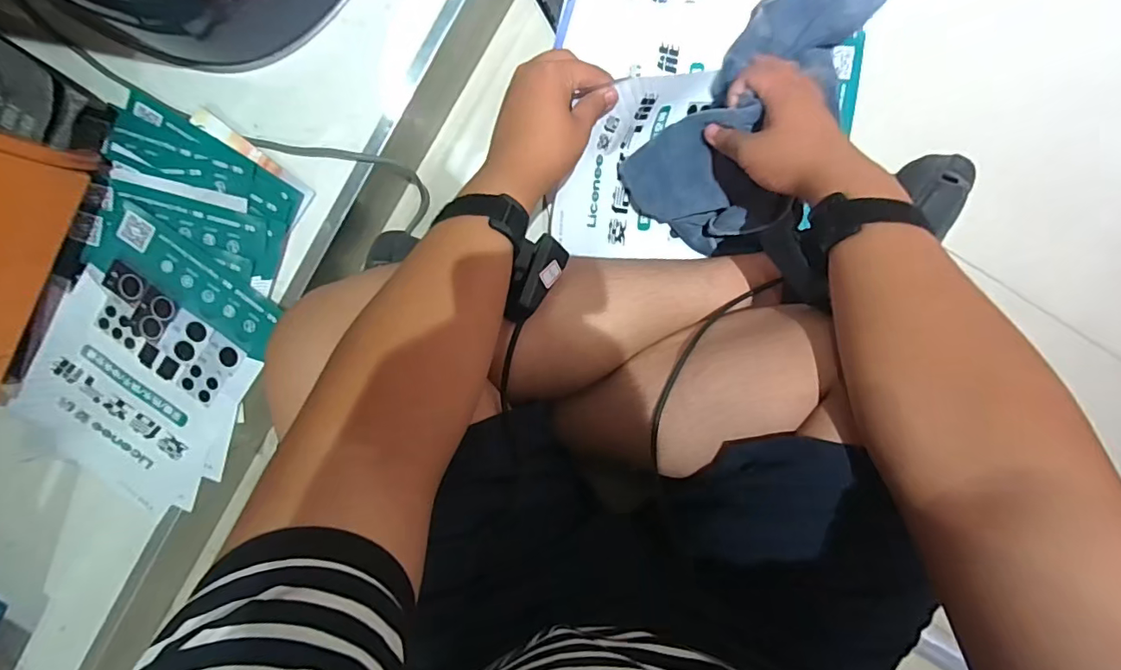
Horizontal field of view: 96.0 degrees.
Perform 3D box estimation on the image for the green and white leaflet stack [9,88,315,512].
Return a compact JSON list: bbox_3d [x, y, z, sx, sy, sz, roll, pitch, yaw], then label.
[{"bbox_3d":[-0.399,-0.020,0.504,0.211,0.010,0.380,24,97,0],"label":"green and white leaflet stack"}]

